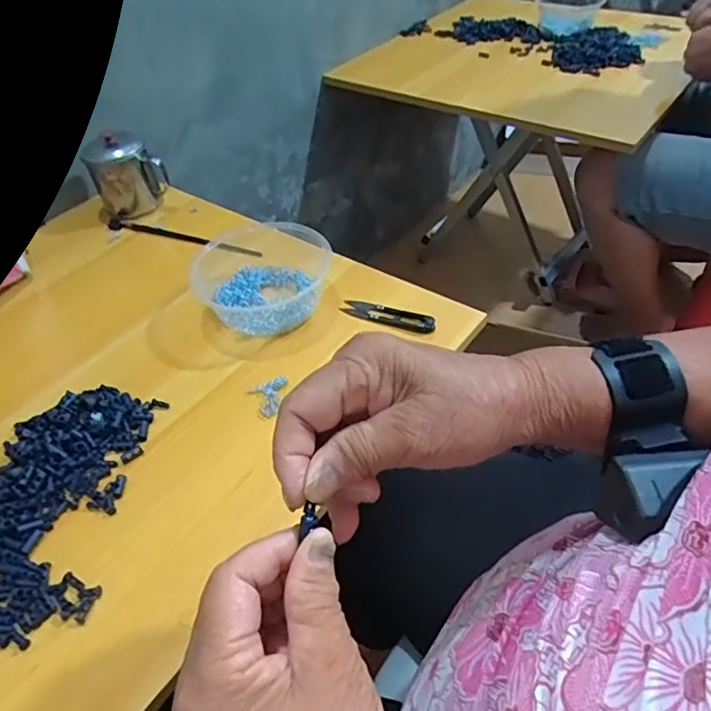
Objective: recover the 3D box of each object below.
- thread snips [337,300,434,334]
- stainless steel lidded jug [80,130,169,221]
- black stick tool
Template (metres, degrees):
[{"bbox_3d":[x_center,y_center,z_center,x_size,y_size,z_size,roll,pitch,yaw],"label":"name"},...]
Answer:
[{"bbox_3d":[0.032,-0.043,0.562,0.102,0.012,0.021,20,51,22],"label":"thread snips"},{"bbox_3d":[-0.306,-0.244,0.735,0.088,0.096,0.088,-22,48,-15],"label":"stainless steel lidded jug"},{"bbox_3d":[-0.225,-0.150,0.698,0.240,0.008,0.023,16,50,20],"label":"black stick tool"}]

